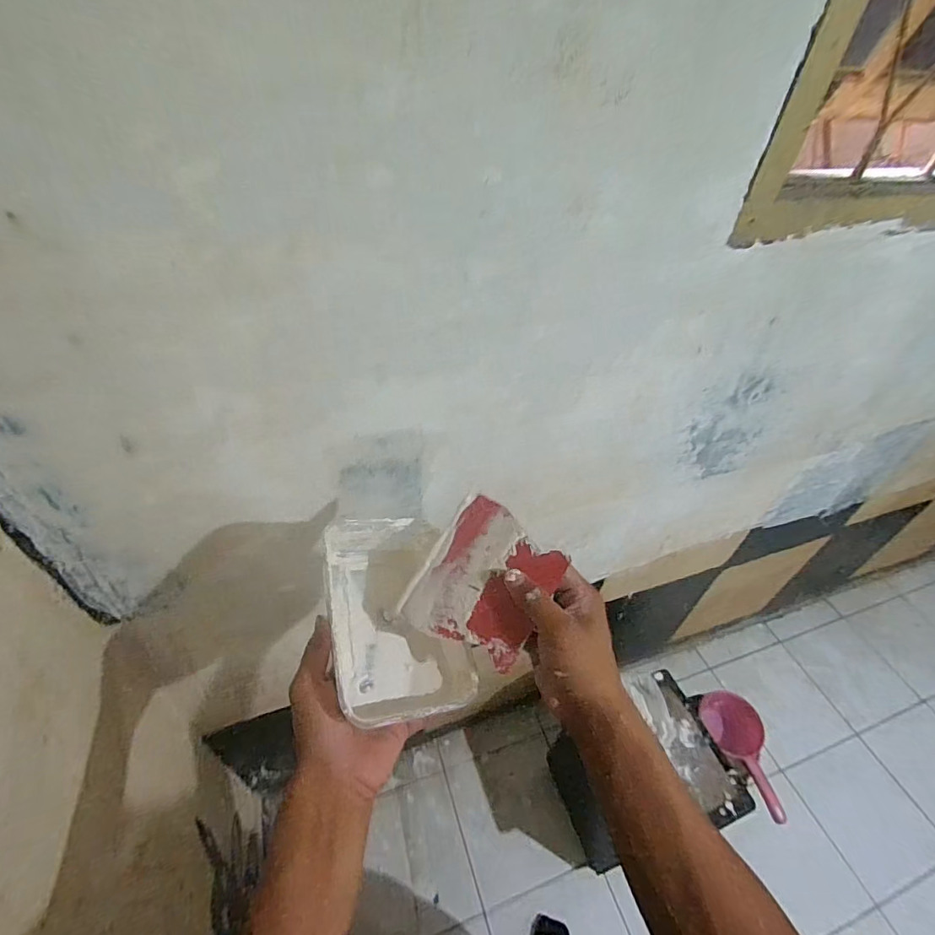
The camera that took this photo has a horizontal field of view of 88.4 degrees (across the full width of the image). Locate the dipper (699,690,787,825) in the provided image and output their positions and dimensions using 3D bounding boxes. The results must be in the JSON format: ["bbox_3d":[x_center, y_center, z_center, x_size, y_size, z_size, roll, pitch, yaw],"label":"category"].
[{"bbox_3d":[0.644,0.635,1.087,0.121,0.078,0.260,-6,45,-11],"label":"dipper"}]

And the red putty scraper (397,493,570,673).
[{"bbox_3d":[0.015,0.092,0.400,0.103,0.005,0.117,26,76,22],"label":"red putty scraper"}]

